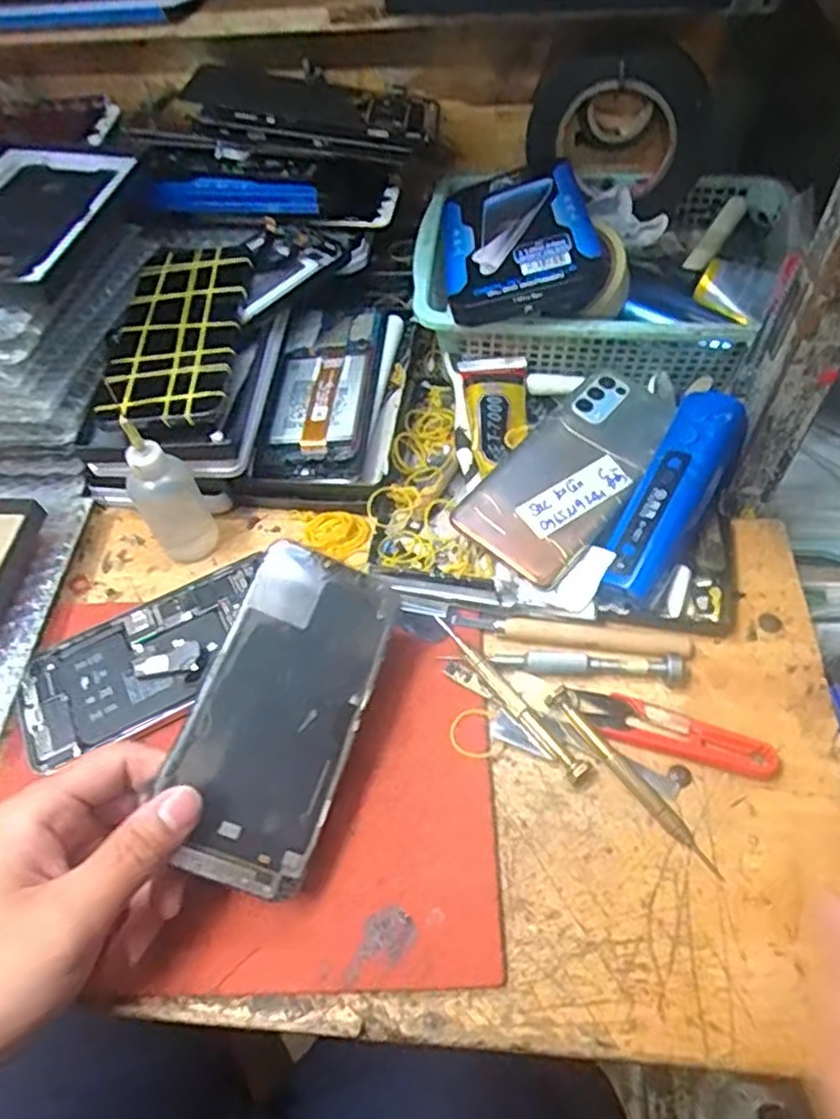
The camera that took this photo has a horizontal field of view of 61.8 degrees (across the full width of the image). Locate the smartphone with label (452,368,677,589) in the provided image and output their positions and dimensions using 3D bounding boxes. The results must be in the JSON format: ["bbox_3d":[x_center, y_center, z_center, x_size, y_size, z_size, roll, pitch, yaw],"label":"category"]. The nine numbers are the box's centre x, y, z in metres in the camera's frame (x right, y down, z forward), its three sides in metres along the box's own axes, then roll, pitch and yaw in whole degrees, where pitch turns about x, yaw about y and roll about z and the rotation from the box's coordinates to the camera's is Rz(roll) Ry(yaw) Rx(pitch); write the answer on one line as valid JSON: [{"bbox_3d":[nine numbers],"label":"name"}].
[{"bbox_3d":[0.094,-0.055,0.420,0.071,0.009,0.159,38,69,17],"label":"smartphone with label"}]

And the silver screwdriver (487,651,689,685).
[{"bbox_3d":[0.090,0.054,0.375,0.098,0.011,0.013,3,60,5],"label":"silver screwdriver"}]

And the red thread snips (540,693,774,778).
[{"bbox_3d":[0.124,0.085,0.358,0.108,0.007,0.025,12,61,10],"label":"red thread snips"}]

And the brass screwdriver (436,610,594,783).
[{"bbox_3d":[0.045,0.070,0.370,0.011,0.012,0.114,-37,65,-18],"label":"brass screwdriver"}]

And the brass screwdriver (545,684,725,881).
[{"bbox_3d":[0.103,0.107,0.345,0.013,0.010,0.109,-33,64,-15],"label":"brass screwdriver"}]

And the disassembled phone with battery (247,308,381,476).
[{"bbox_3d":[-0.068,-0.122,0.488,0.070,0.013,0.155,4,63,6],"label":"disassembled phone with battery"}]

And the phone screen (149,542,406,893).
[{"bbox_3d":[-0.065,0.069,0.331,0.073,0.004,0.154,25,64,-11],"label":"phone screen"}]

